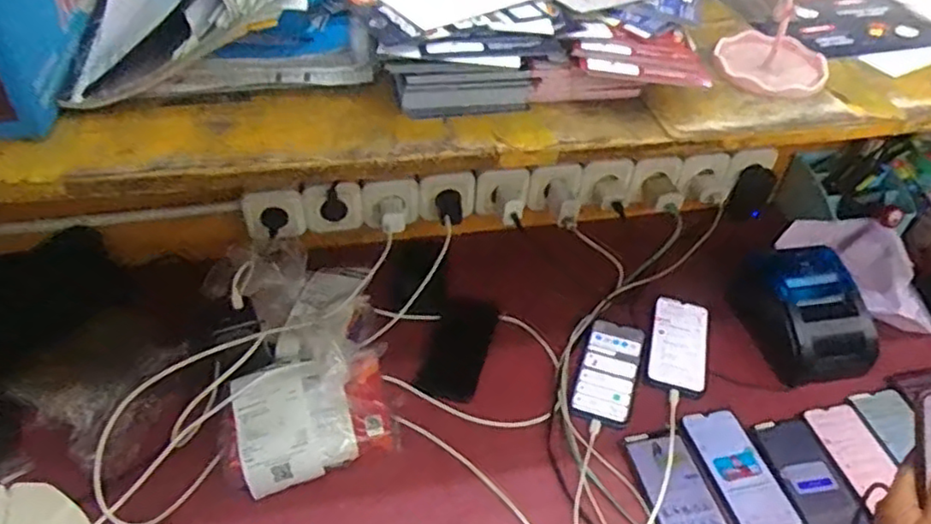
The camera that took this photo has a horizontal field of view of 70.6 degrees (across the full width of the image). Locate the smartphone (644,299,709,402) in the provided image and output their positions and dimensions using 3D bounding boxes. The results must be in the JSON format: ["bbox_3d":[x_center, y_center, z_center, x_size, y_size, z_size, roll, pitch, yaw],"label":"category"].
[{"bbox_3d":[0.290,0.112,0.897,0.076,0.010,0.153,15,43,11],"label":"smartphone"}]

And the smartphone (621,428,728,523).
[{"bbox_3d":[0.238,0.261,0.729,0.077,0.014,0.166,-7,43,-12],"label":"smartphone"}]

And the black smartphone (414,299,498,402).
[{"bbox_3d":[-0.008,0.115,0.871,0.074,0.006,0.141,25,56,-4],"label":"black smartphone"}]

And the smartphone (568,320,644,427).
[{"bbox_3d":[0.188,0.140,0.859,0.071,0.006,0.163,17,44,14],"label":"smartphone"}]

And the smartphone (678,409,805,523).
[{"bbox_3d":[0.314,0.242,0.759,0.080,0.005,0.162,-7,43,-12],"label":"smartphone"}]

